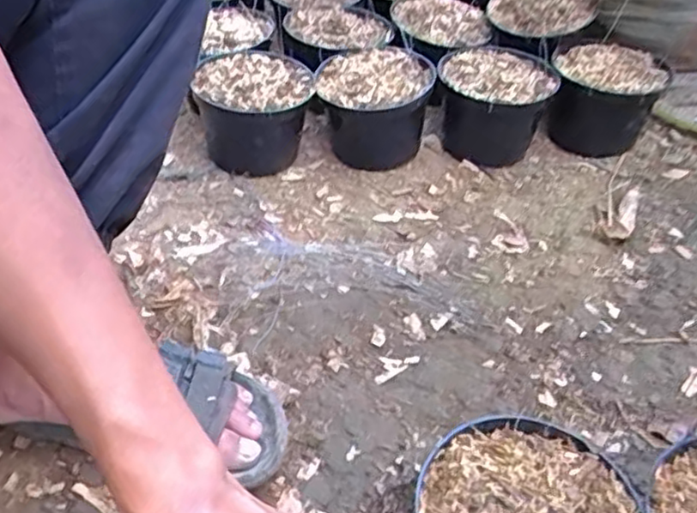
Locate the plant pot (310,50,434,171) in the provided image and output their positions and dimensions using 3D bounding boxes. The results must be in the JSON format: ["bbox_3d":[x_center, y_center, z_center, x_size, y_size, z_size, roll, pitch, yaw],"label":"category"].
[{"bbox_3d":[0.028,-0.179,0.855,0.134,0.114,0.134,-1,44,1],"label":"plant pot"}]

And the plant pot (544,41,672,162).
[{"bbox_3d":[0.328,-0.192,0.872,0.134,0.110,0.141,8,45,9],"label":"plant pot"}]

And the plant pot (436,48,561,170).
[{"bbox_3d":[0.182,-0.185,0.862,0.131,0.120,0.136,-1,44,1],"label":"plant pot"}]

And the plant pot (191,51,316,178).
[{"bbox_3d":[-0.108,-0.171,0.838,0.131,0.108,0.143,-1,44,1],"label":"plant pot"}]

